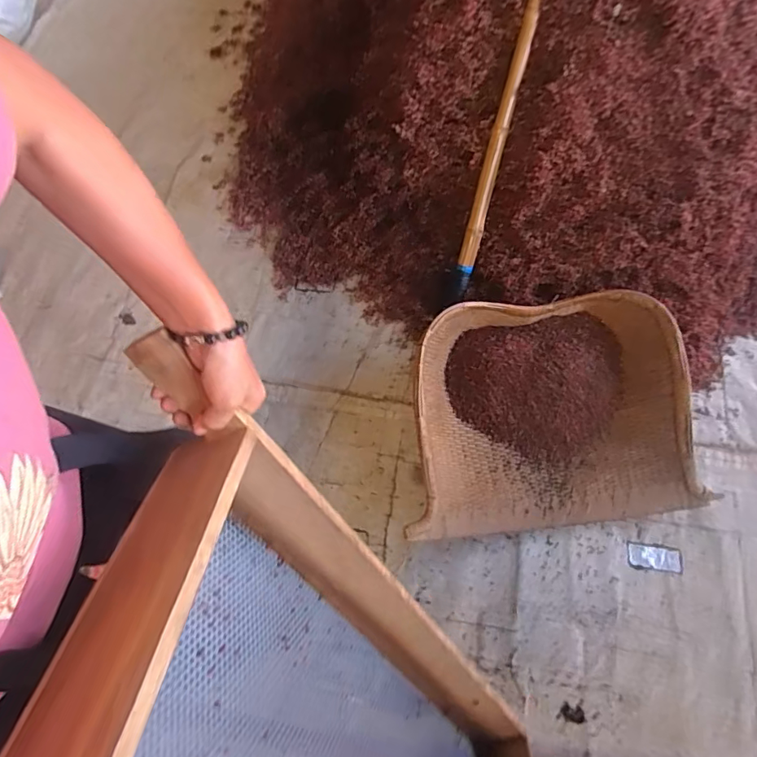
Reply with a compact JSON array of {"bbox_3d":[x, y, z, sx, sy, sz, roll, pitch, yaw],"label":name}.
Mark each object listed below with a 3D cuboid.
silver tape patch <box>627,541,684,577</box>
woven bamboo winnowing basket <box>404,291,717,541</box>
[{"bbox_3d":[0.652,0.424,1.148,0.124,0.005,0.060,8,68,6],"label":"silver tape patch"},{"bbox_3d":[0.406,0.079,1.195,0.661,0.196,0.528,-7,68,0],"label":"woven bamboo winnowing basket"}]

